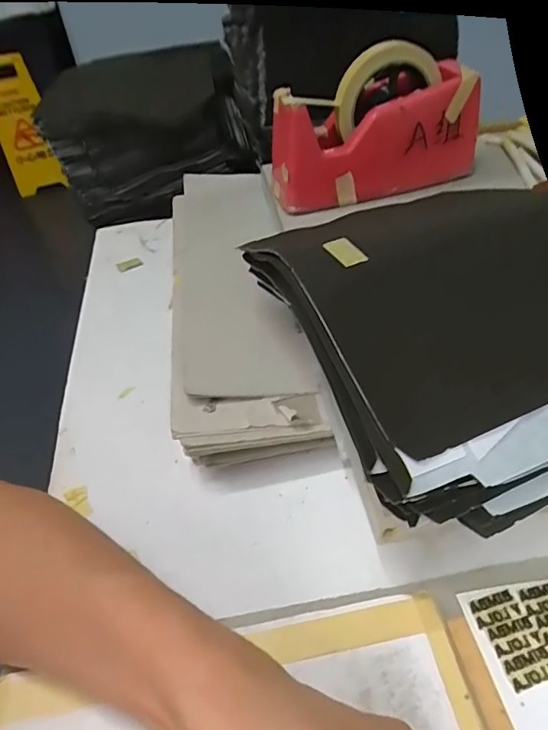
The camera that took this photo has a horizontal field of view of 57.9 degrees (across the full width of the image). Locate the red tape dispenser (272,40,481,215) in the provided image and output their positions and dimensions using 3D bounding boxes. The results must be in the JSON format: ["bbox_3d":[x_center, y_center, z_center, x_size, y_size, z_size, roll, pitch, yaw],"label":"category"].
[{"bbox_3d":[0.099,-0.232,0.480,0.200,0.113,0.062,-14,45,-8],"label":"red tape dispenser"}]

